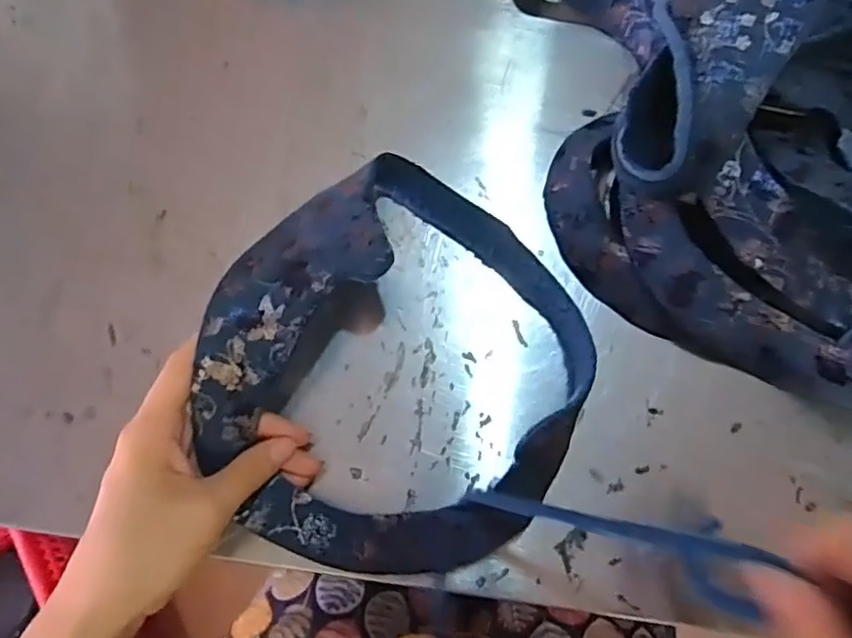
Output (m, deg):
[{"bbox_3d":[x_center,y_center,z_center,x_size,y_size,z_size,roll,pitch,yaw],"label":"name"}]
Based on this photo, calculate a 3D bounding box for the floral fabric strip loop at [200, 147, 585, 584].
[{"bbox_3d":[-0.014,0.026,0.334,0.197,0.056,0.209,0,77,1],"label":"floral fabric strip loop"}]

